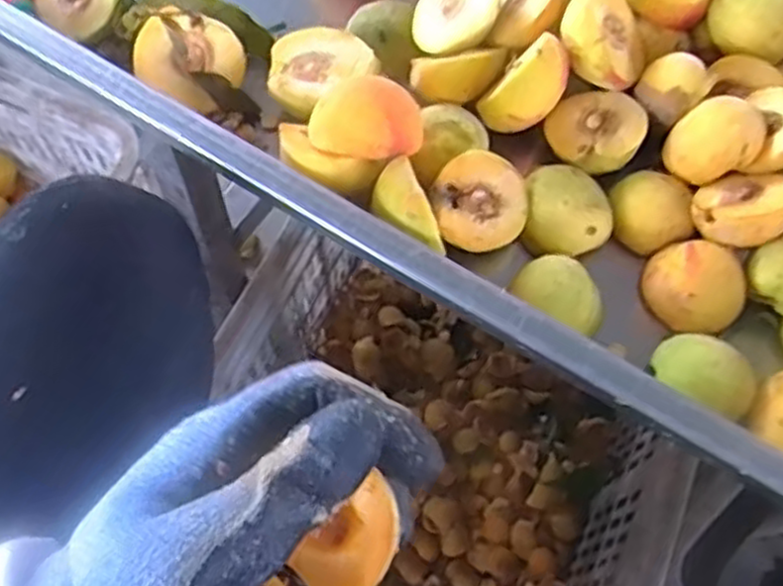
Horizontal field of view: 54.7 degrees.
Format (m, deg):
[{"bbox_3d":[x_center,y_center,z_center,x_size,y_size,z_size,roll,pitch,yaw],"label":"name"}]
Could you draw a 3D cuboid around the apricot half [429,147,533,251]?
[{"bbox_3d":[0.052,-0.054,0.467,0.058,0.025,0.059,1,84,-9],"label":"apricot half"}]

